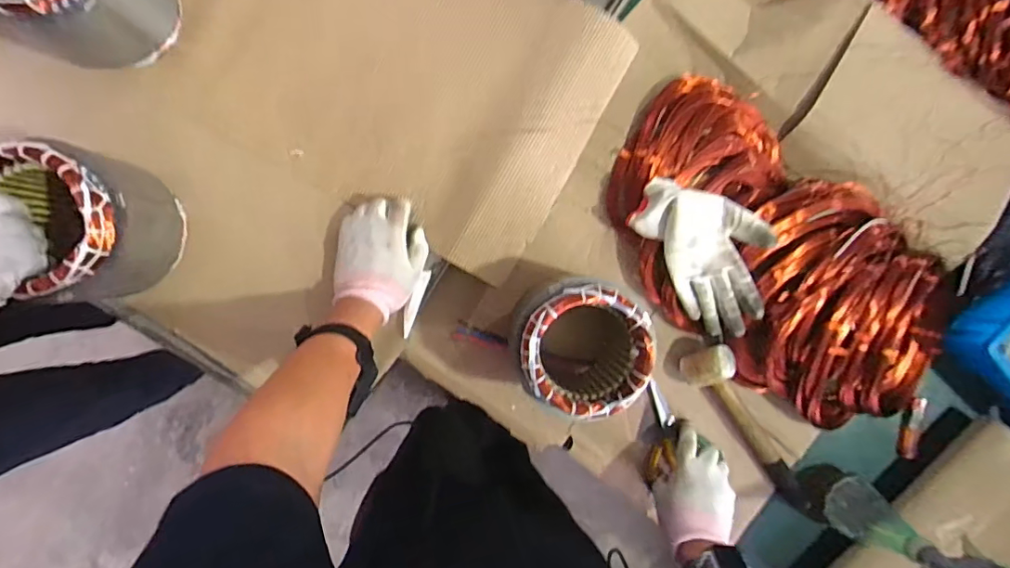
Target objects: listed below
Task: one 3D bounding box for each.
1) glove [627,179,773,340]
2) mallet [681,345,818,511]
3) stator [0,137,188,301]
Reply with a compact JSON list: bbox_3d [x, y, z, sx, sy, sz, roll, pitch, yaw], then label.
[{"bbox_3d":[0.249,-0.043,0.627,0.119,0.056,0.211,-37,93,0],"label":"glove"},{"bbox_3d":[0.332,0.191,0.676,0.060,0.049,0.270,-41,93,0],"label":"mallet"},{"bbox_3d":[-0.433,-0.064,0.535,0.143,0.150,0.140,24,92,-3],"label":"stator"}]

